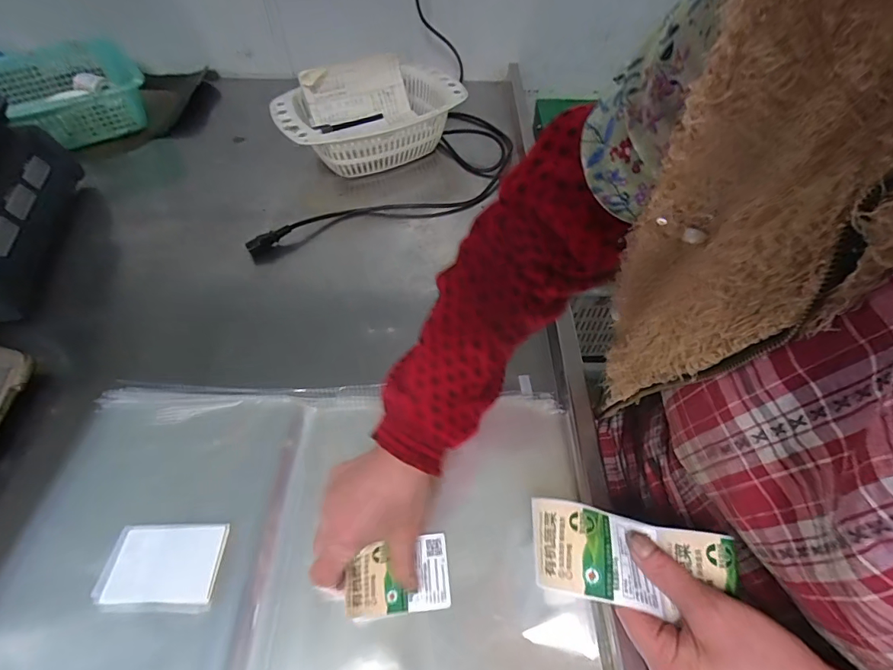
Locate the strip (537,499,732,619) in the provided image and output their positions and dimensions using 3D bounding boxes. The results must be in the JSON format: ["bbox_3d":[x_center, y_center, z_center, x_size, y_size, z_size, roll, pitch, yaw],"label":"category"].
[{"bbox_3d":[0.125,0.150,0.291,0.127,0.021,0.062,0,53,10],"label":"strip"}]

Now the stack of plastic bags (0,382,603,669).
[{"bbox_3d":[-0.131,0.189,0.363,0.491,0.022,0.328,1,53,1],"label":"stack of plastic bags"}]

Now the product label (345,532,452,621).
[{"bbox_3d":[-0.040,0.200,0.352,0.084,0.009,0.054,-1,62,-13],"label":"product label"}]

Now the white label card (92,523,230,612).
[{"bbox_3d":[-0.239,0.195,0.358,0.098,0.006,0.063,-2,56,4],"label":"white label card"}]

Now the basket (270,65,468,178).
[{"bbox_3d":[-0.131,-0.368,0.751,0.311,0.099,0.179,-29,58,-20],"label":"basket"}]

